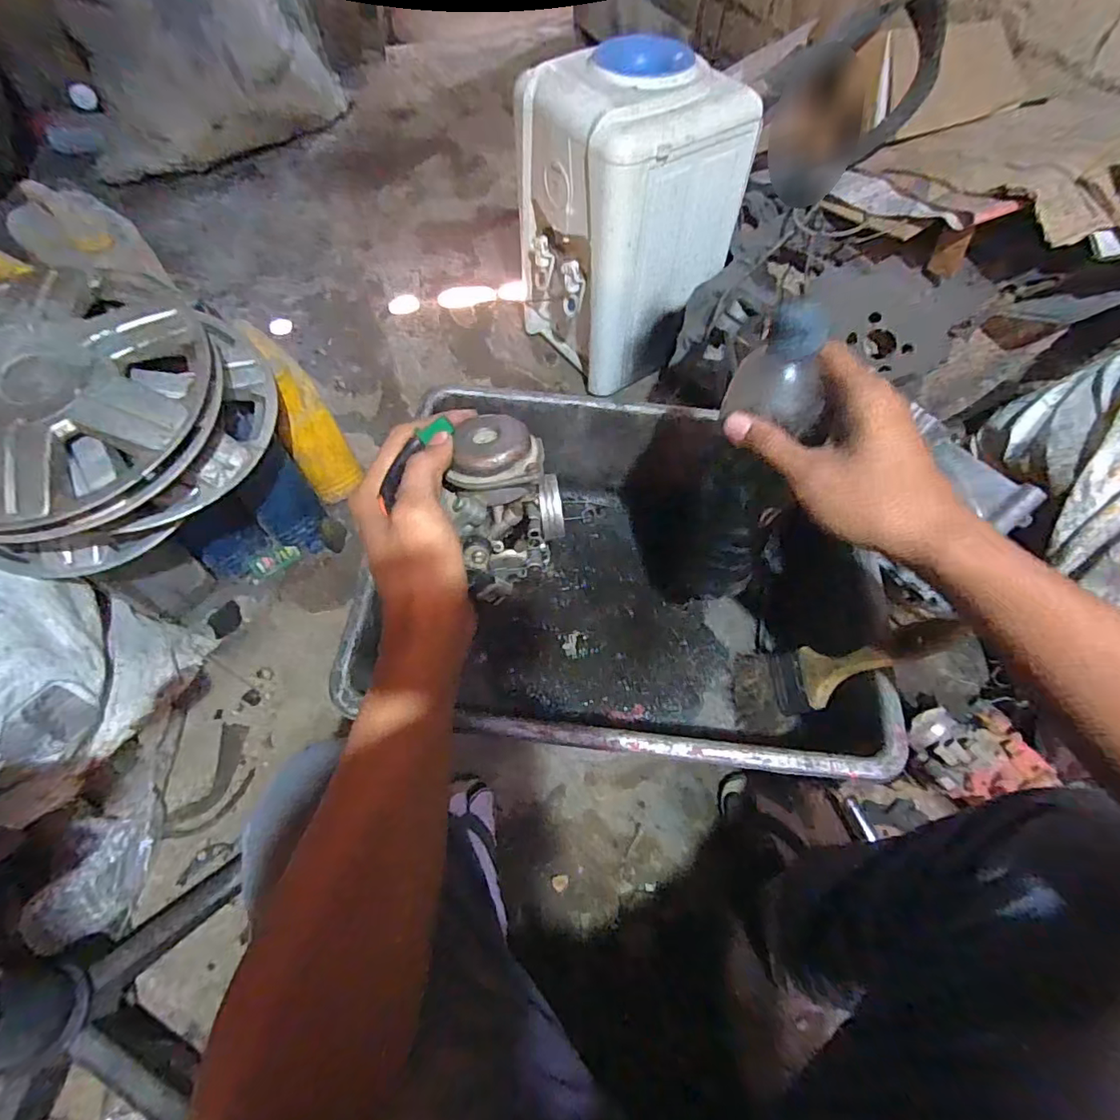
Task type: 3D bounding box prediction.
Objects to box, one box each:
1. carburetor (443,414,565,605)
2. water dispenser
[{"bbox_3d":[-0.029,-0.026,0.321,0.060,0.077,0.083,1,60,-1],"label":"carburetor"},{"bbox_3d":[0.122,-0.622,1.034,0.293,0.479,0.276,-30,65,-17],"label":"water dispenser"}]

